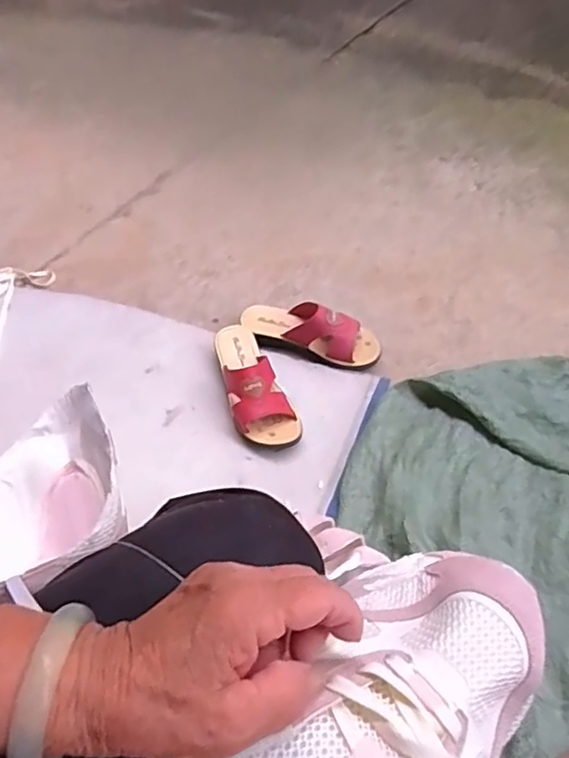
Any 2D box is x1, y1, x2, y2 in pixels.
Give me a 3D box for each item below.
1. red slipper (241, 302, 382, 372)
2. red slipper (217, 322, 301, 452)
[{"bbox_3d":[0.043,-0.082,0.981,0.228,0.081,0.083,17,57,16],"label":"red slipper"},{"bbox_3d":[-0.050,0.000,0.915,0.087,0.078,0.228,-18,55,-9],"label":"red slipper"}]

